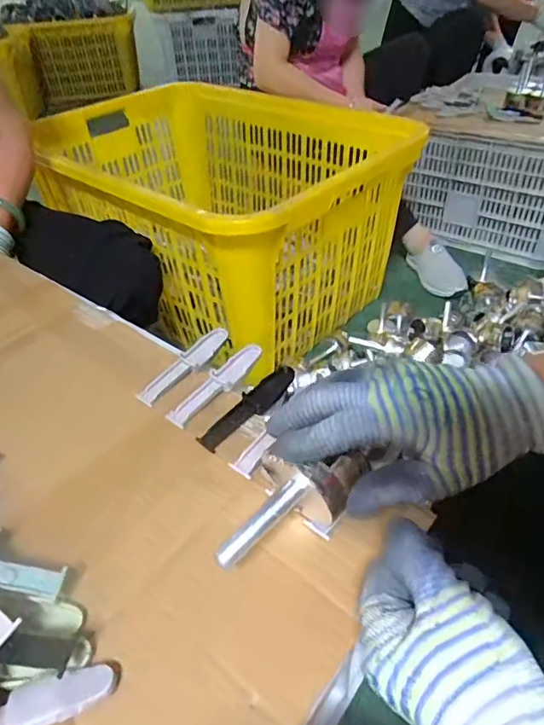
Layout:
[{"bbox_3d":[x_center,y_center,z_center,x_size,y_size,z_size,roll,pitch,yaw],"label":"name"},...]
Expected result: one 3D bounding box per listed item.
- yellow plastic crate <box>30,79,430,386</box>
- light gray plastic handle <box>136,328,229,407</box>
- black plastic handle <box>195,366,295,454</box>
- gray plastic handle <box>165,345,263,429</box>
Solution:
[{"bbox_3d":[-0.152,-0.372,1.186,0.856,0.361,0.597,30,51,32],"label":"yellow plastic crate"},{"bbox_3d":[-0.077,0.002,0.449,0.020,0.014,0.105,25,49,29],"label":"light gray plastic handle"},{"bbox_3d":[-0.018,0.036,0.414,0.023,0.012,0.103,31,52,33],"label":"black plastic handle"},{"bbox_3d":[-0.048,0.018,0.432,0.021,0.018,0.103,29,51,32],"label":"gray plastic handle"}]

